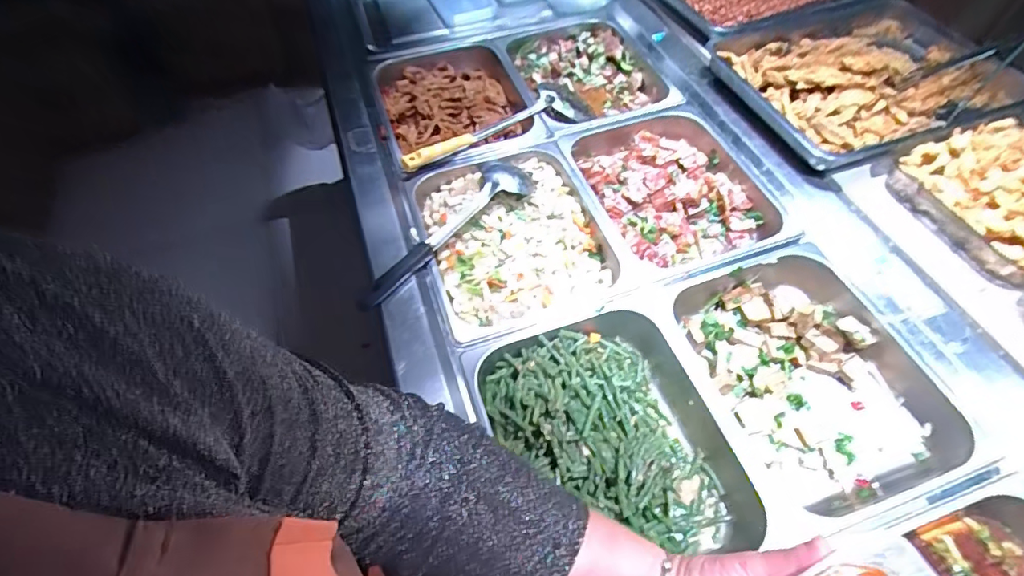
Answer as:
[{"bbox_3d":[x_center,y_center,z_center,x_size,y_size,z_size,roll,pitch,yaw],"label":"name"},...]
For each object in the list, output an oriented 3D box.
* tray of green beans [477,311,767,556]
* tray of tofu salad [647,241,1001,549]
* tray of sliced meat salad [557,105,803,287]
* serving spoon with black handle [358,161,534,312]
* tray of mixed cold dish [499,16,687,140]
[{"bbox_3d":[0.116,0.168,0.585,0.254,0.073,0.280,-12,56,-13],"label":"tray of green beans"},{"bbox_3d":[0.367,0.107,0.630,0.270,0.071,0.330,-14,57,-15],"label":"tray of tofu salad"},{"bbox_3d":[0.257,-0.159,0.810,0.264,0.058,0.326,-11,56,-13],"label":"tray of sliced meat salad"},{"bbox_3d":[-0.095,-0.088,0.726,0.083,0.038,0.347,35,59,19],"label":"serving spoon with black handle"},{"bbox_3d":[0.145,-0.416,0.989,0.267,0.077,0.336,-10,56,-12],"label":"tray of mixed cold dish"}]

